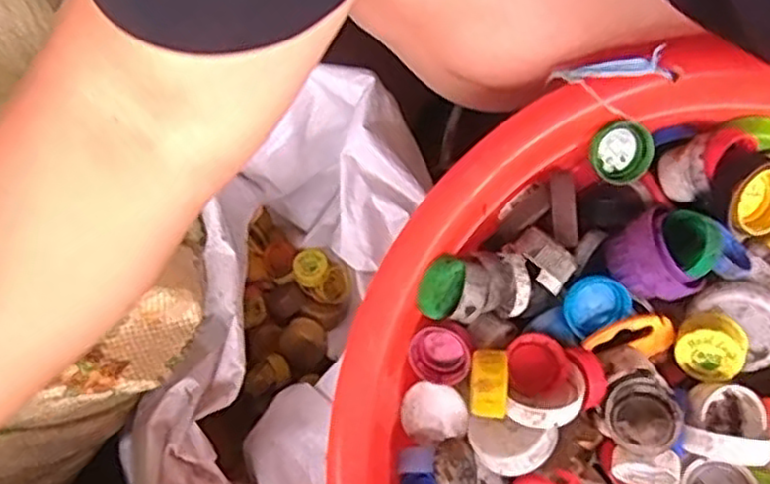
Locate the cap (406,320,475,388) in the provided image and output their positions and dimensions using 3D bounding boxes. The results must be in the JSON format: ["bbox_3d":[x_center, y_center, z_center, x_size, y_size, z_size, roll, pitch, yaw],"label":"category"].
[{"bbox_3d":[0.027,0.053,0.341,0.029,0.014,0.031,2,98,12],"label":"cap"}]

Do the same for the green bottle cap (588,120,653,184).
[{"bbox_3d":[0.119,-0.046,0.357,0.031,0.015,0.031,1,97,9],"label":"green bottle cap"}]

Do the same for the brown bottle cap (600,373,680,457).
[{"bbox_3d":[0.117,0.078,0.324,0.030,0.012,0.035,-12,75,-5],"label":"brown bottle cap"}]

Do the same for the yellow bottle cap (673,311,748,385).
[{"bbox_3d":[0.155,0.050,0.337,0.030,0.017,0.029,10,114,24],"label":"yellow bottle cap"}]

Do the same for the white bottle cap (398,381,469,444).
[{"bbox_3d":[0.026,0.084,0.347,0.033,0.013,0.029,8,94,25],"label":"white bottle cap"}]

